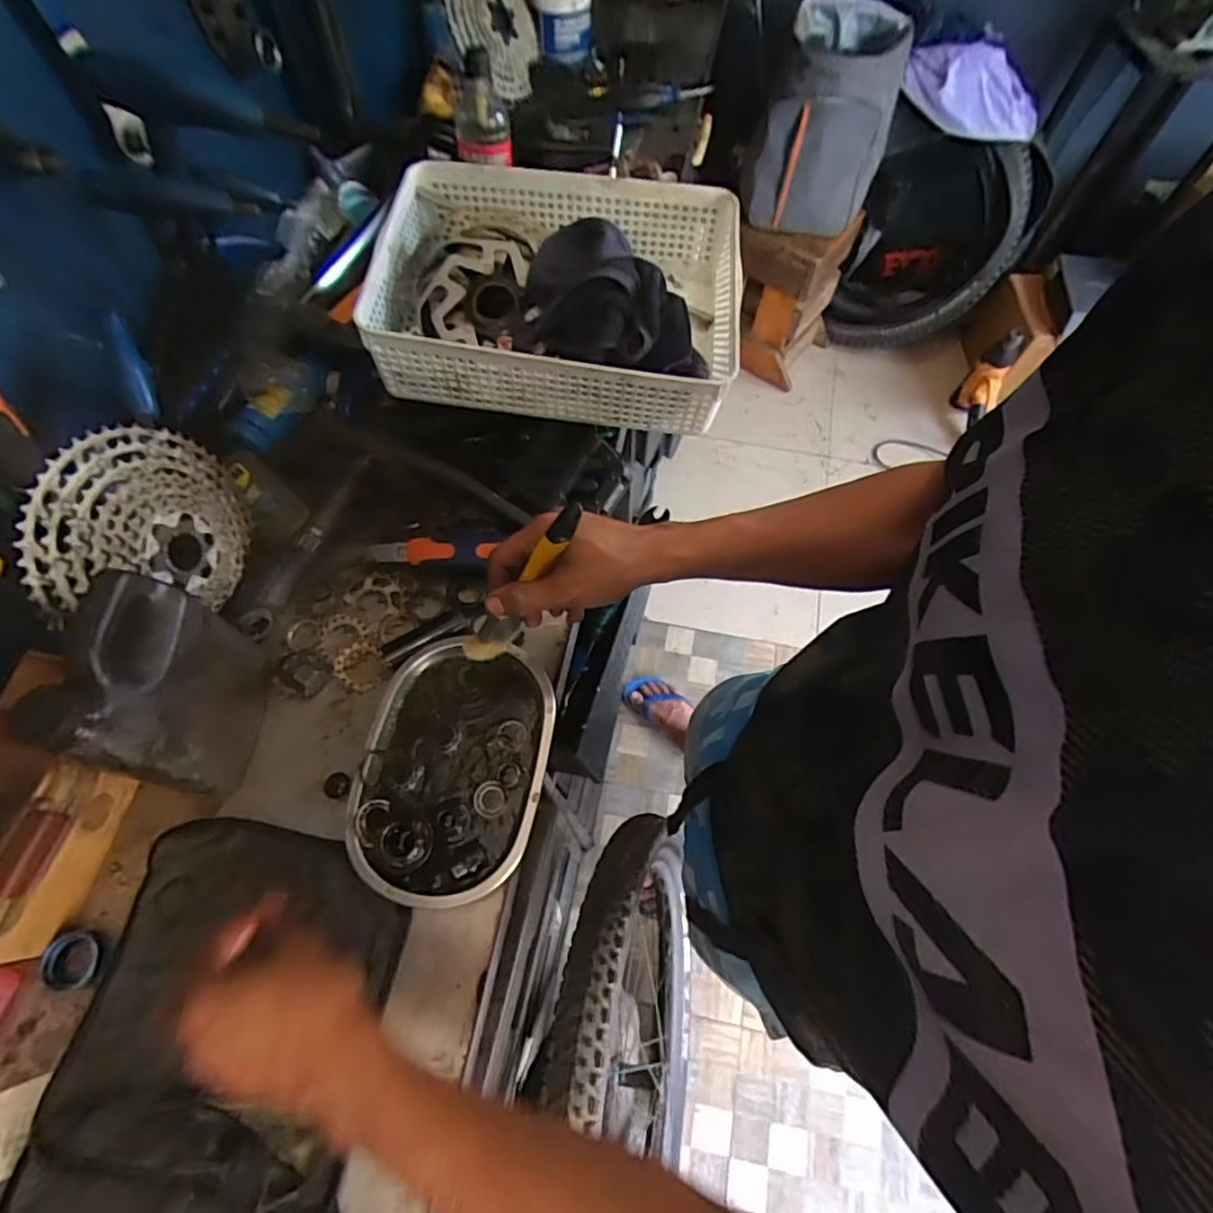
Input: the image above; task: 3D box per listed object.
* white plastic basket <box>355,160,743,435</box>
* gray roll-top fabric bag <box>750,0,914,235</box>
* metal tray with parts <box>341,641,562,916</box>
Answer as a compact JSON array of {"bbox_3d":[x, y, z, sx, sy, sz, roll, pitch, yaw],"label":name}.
[{"bbox_3d":[-0.042,-0.300,0.593,0.329,0.099,0.244,6,65,4],"label":"white plastic basket"},{"bbox_3d":[0.529,-1.155,1.458,0.266,0.337,0.369,15,66,8],"label":"gray roll-top fabric bag"},{"bbox_3d":[-0.130,0.136,0.532,0.155,0.030,0.219,6,65,4],"label":"metal tray with parts"}]

